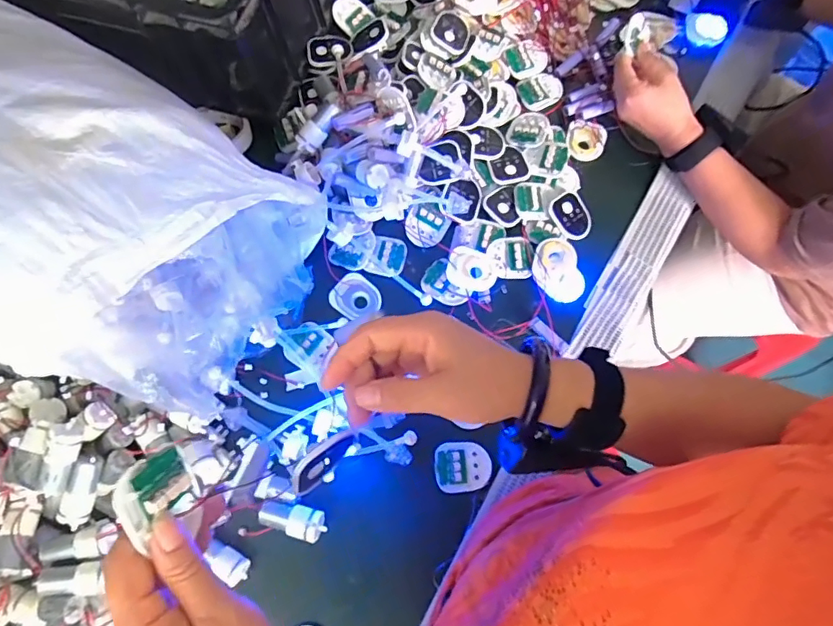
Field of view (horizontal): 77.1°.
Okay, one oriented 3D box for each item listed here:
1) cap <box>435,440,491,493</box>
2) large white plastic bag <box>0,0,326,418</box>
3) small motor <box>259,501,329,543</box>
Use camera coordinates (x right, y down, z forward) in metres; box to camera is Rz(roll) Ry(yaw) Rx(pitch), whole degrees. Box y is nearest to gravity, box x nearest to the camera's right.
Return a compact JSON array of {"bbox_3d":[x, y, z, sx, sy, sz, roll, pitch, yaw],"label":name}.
[{"bbox_3d":[0.049,0.163,0.557,0.060,0.021,0.051,-6,72,-1],"label":"cap"},{"bbox_3d":[-0.370,-0.135,0.519,0.520,0.194,0.283,30,75,10],"label":"large white plastic bag"},{"bbox_3d":[-0.123,0.208,0.528,0.067,0.026,0.030,16,73,6],"label":"small motor"}]

